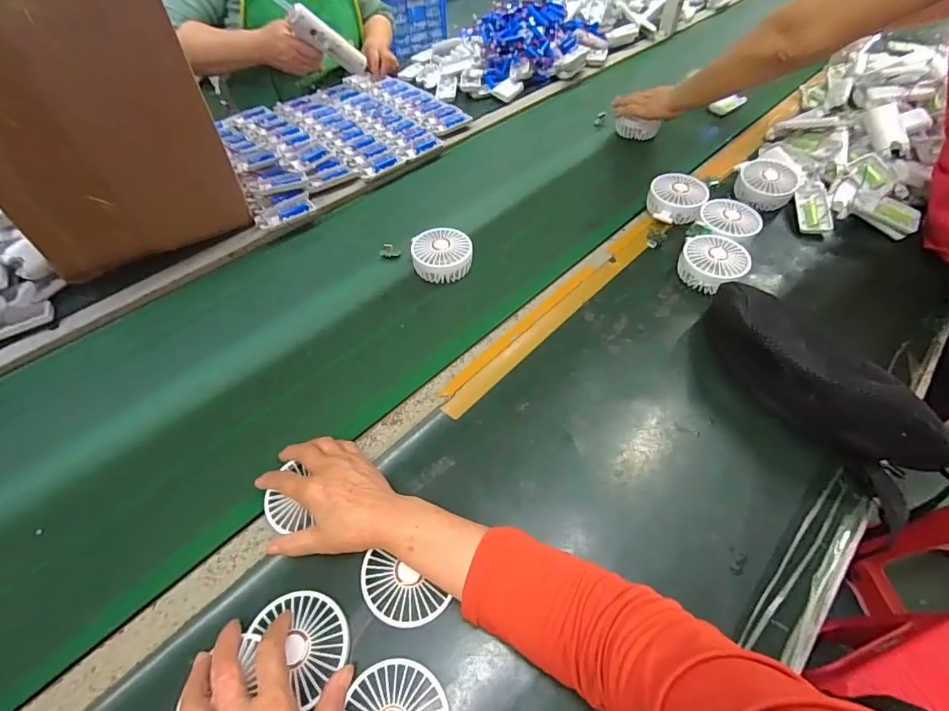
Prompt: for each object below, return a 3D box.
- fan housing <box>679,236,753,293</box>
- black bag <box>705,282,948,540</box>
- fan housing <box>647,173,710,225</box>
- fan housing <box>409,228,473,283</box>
[{"bbox_3d":[0.334,-0.127,0.640,0.090,0.051,0.081,35,61,22],"label":"fan housing"},{"bbox_3d":[0.377,0.027,0.497,0.098,0.097,0.282,-27,59,-19],"label":"black bag"},{"bbox_3d":[0.322,-0.246,0.723,0.089,0.049,0.079,21,57,14],"label":"fan housing"},{"bbox_3d":[-0.048,-0.146,0.673,0.090,0.046,0.078,-3,54,-2],"label":"fan housing"}]

